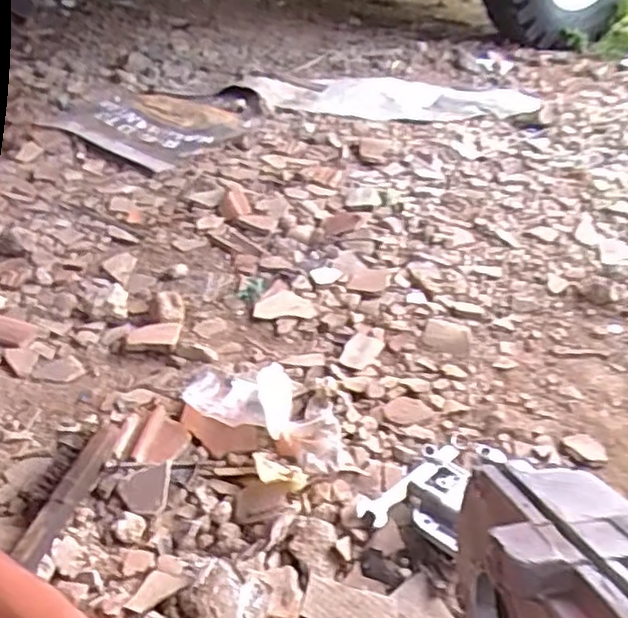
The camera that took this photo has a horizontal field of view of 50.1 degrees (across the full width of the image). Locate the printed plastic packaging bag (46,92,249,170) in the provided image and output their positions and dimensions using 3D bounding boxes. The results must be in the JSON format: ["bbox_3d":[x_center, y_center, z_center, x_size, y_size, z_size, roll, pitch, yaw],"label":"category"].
[{"bbox_3d":[-0.377,-0.454,1.618,0.390,0.012,0.371,26,39,22],"label":"printed plastic packaging bag"}]

